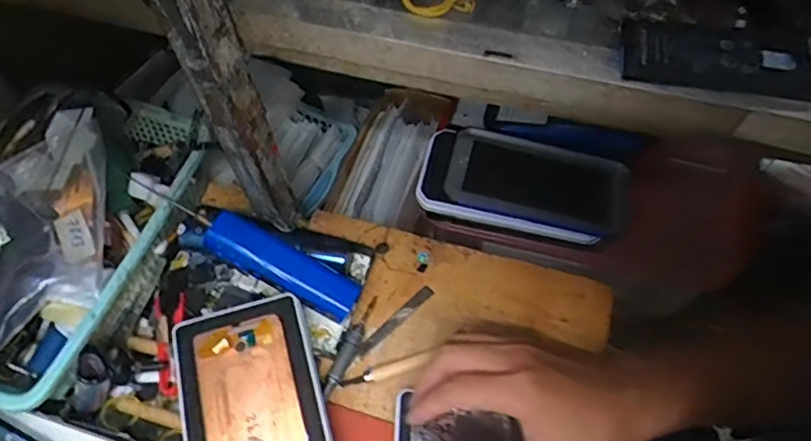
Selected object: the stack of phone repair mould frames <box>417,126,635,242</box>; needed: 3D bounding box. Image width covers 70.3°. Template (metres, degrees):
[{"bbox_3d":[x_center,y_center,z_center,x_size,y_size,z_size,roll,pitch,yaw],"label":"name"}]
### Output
[{"bbox_3d":[0.113,-0.038,0.562,0.191,0.023,0.100,12,61,8],"label":"stack of phone repair mould frames"}]

